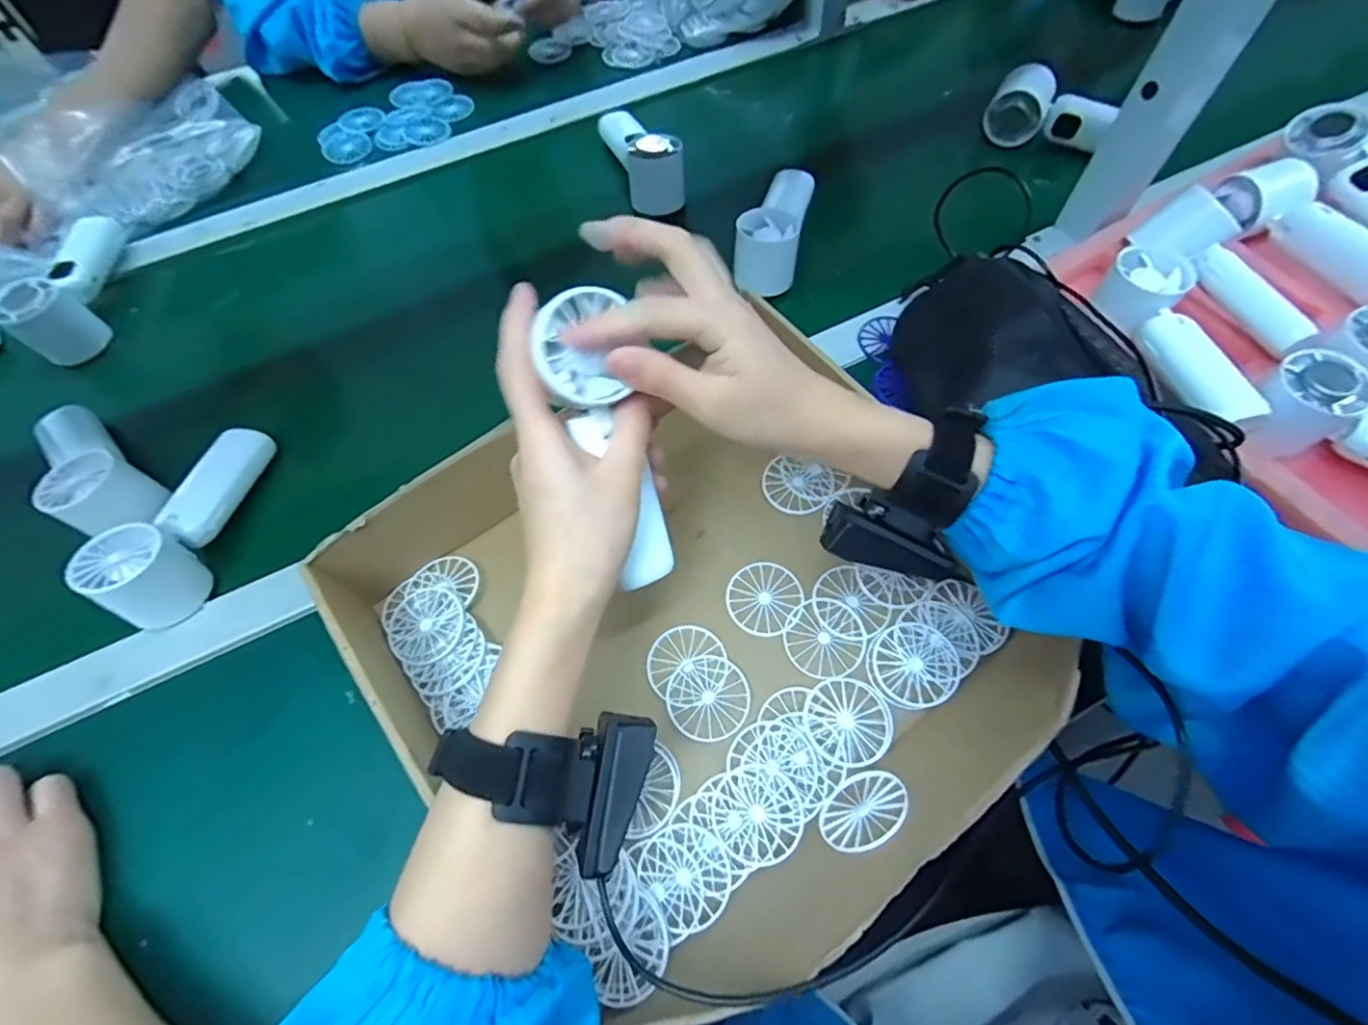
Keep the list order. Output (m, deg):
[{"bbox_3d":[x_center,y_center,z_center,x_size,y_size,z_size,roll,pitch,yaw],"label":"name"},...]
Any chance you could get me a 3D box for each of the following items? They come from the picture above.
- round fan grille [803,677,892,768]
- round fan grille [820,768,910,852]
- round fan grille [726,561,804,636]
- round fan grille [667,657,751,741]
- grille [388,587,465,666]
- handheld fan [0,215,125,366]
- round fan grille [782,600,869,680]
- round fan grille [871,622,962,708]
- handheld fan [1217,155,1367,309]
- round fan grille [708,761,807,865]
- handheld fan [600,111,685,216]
[{"bbox_3d":[0.099,0.126,0.362,0.049,0.005,0.050,-1,63,2],"label":"round fan grille"},{"bbox_3d":[0.098,0.162,0.325,0.050,0.046,0.004,-33,103,-2],"label":"round fan grille"},{"bbox_3d":[0.055,0.058,0.403,0.049,0.005,0.048,-1,63,2],"label":"round fan grille"},{"bbox_3d":[0.016,0.116,0.375,0.050,0.004,0.050,-1,63,2],"label":"round fan grille"},{"bbox_3d":[-0.172,0.073,0.396,0.053,0.004,0.049,-1,63,2],"label":"grille"},{"bbox_3d":[-0.571,-0.218,0.561,0.043,0.066,0.153,-9,63,-1],"label":"handheld fan"},{"bbox_3d":[0.091,0.080,0.385,0.049,0.004,0.050,-1,63,2],"label":"round fan grille"},{"bbox_3d":[0.144,0.094,0.372,0.049,0.006,0.050,-1,63,2],"label":"round fan grille"},{"bbox_3d":[0.509,-0.229,0.485,0.051,0.044,0.150,-30,65,-12],"label":"handheld fan"},{"bbox_3d":[0.042,0.171,0.341,0.049,0.008,0.050,-1,63,2],"label":"round fan grille"},{"bbox_3d":[-0.047,-0.370,0.607,0.051,0.057,0.138,-22,64,-8],"label":"handheld fan"}]

